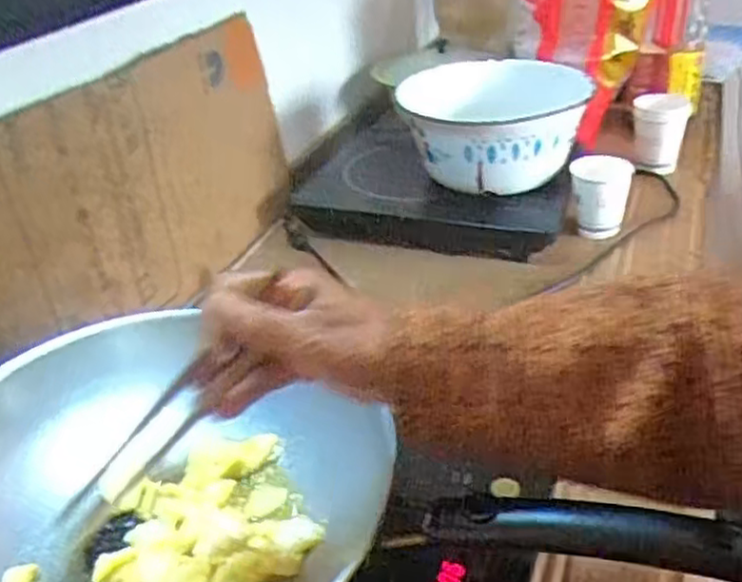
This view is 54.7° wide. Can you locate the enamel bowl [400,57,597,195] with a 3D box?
[{"bbox_3d":[0.170,-0.215,0.924,0.239,0.117,0.250,-4,32,2],"label":"enamel bowl"}]

